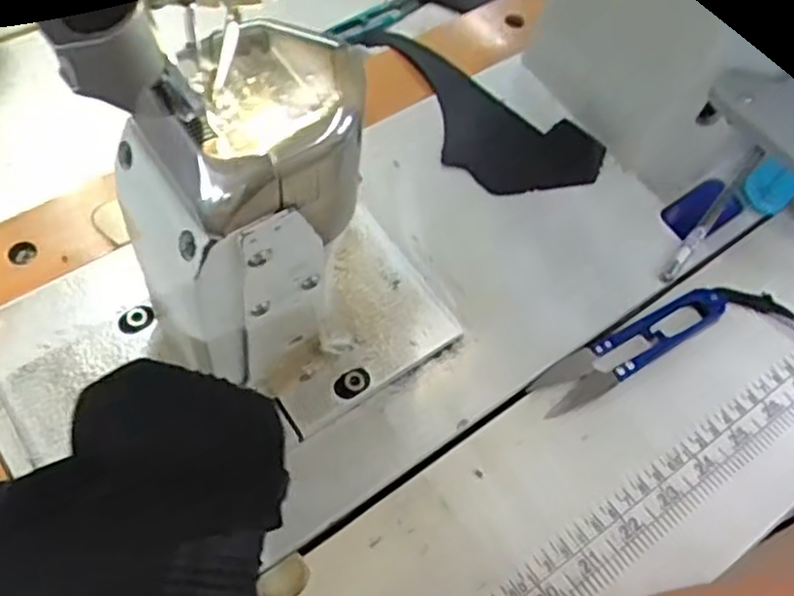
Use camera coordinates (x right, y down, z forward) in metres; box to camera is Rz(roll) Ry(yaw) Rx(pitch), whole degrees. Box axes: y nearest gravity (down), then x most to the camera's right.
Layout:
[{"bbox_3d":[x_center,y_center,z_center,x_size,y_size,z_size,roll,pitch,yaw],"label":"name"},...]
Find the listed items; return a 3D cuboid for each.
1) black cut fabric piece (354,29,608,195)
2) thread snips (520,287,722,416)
[{"bbox_3d":[0.037,-0.110,0.432,0.168,0.022,0.068,29,59,17],"label":"black cut fabric piece"},{"bbox_3d":[0.121,0.025,0.375,0.112,0.016,0.026,-24,59,-18],"label":"thread snips"}]

